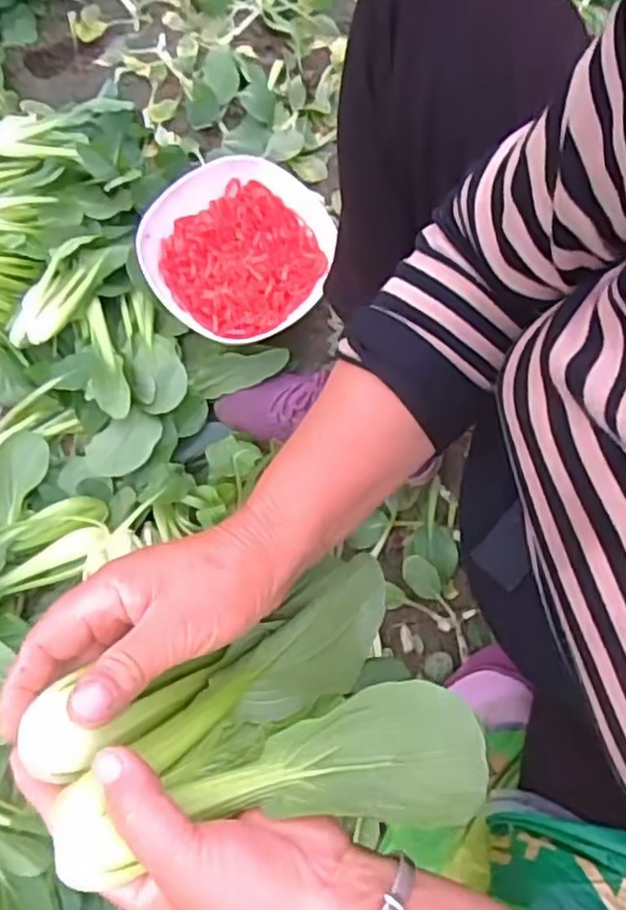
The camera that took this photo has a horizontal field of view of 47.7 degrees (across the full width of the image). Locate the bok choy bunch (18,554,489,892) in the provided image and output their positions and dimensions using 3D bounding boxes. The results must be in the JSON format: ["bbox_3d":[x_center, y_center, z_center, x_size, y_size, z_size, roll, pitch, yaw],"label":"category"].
[{"bbox_3d":[-0.025,0.136,0.346,0.185,0.097,0.129,-25,75,-8],"label":"bok choy bunch"}]

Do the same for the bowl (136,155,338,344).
[{"bbox_3d":[-0.079,-0.222,0.795,0.211,0.082,0.193,1,72,-2],"label":"bowl"}]

